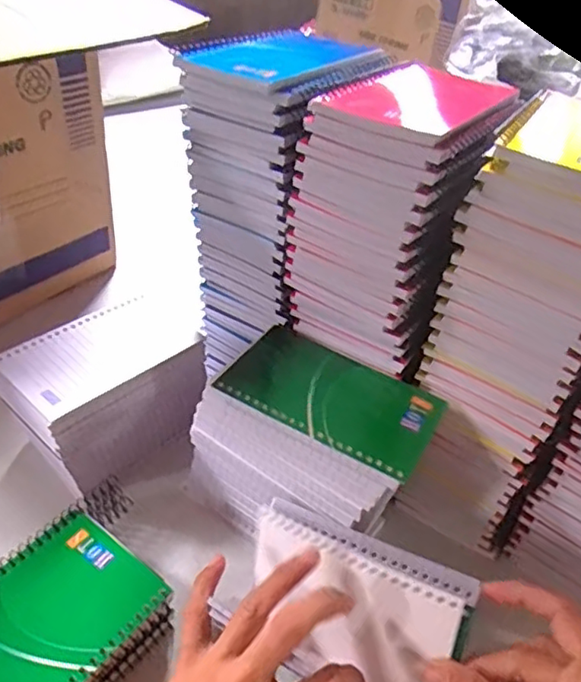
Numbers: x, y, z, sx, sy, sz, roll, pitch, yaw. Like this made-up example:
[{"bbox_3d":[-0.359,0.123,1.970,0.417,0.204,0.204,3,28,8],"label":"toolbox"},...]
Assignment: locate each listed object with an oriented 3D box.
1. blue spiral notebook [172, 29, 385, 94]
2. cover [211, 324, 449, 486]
[{"bbox_3d":[-0.005,-0.196,0.409,0.099,0.006,0.141,34,47,28],"label":"blue spiral notebook"},{"bbox_3d":[0.028,0.033,0.380,0.129,0.010,0.082,23,43,20],"label":"cover"}]

